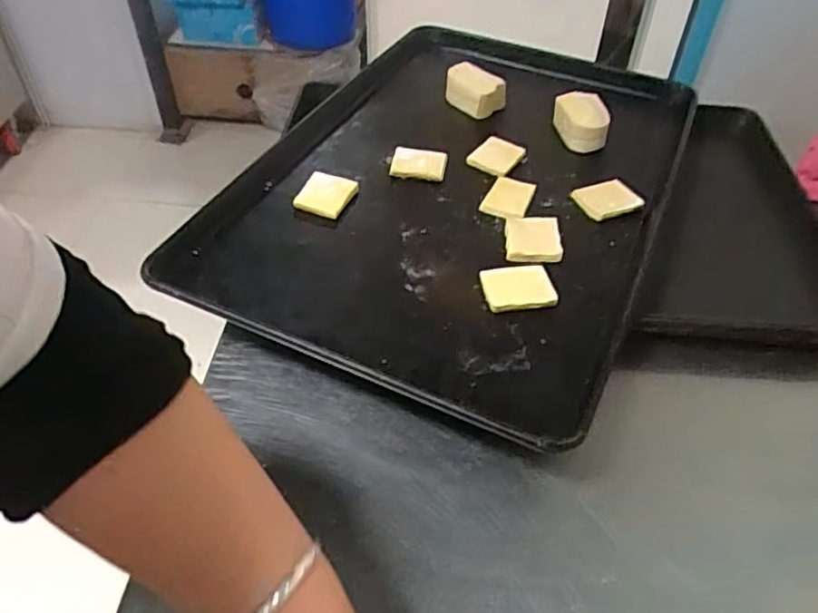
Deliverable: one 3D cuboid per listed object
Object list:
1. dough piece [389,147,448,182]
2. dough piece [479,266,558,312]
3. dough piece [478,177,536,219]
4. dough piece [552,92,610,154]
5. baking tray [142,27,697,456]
[{"bbox_3d":[0.011,-0.158,0.706,0.058,0.013,0.042,7,48,6],"label":"dough piece"},{"bbox_3d":[0.098,-0.018,0.579,0.063,0.009,0.049,-5,48,-5],"label":"dough piece"},{"bbox_3d":[0.106,-0.115,0.672,0.045,0.008,0.064,22,51,18],"label":"dough piece"},{"bbox_3d":[0.199,-0.216,0.740,0.045,0.044,0.076,-17,50,-16],"label":"dough piece"},{"bbox_3d":[0.061,-0.147,0.690,0.410,0.039,0.596,20,52,16],"label":"baking tray"}]

